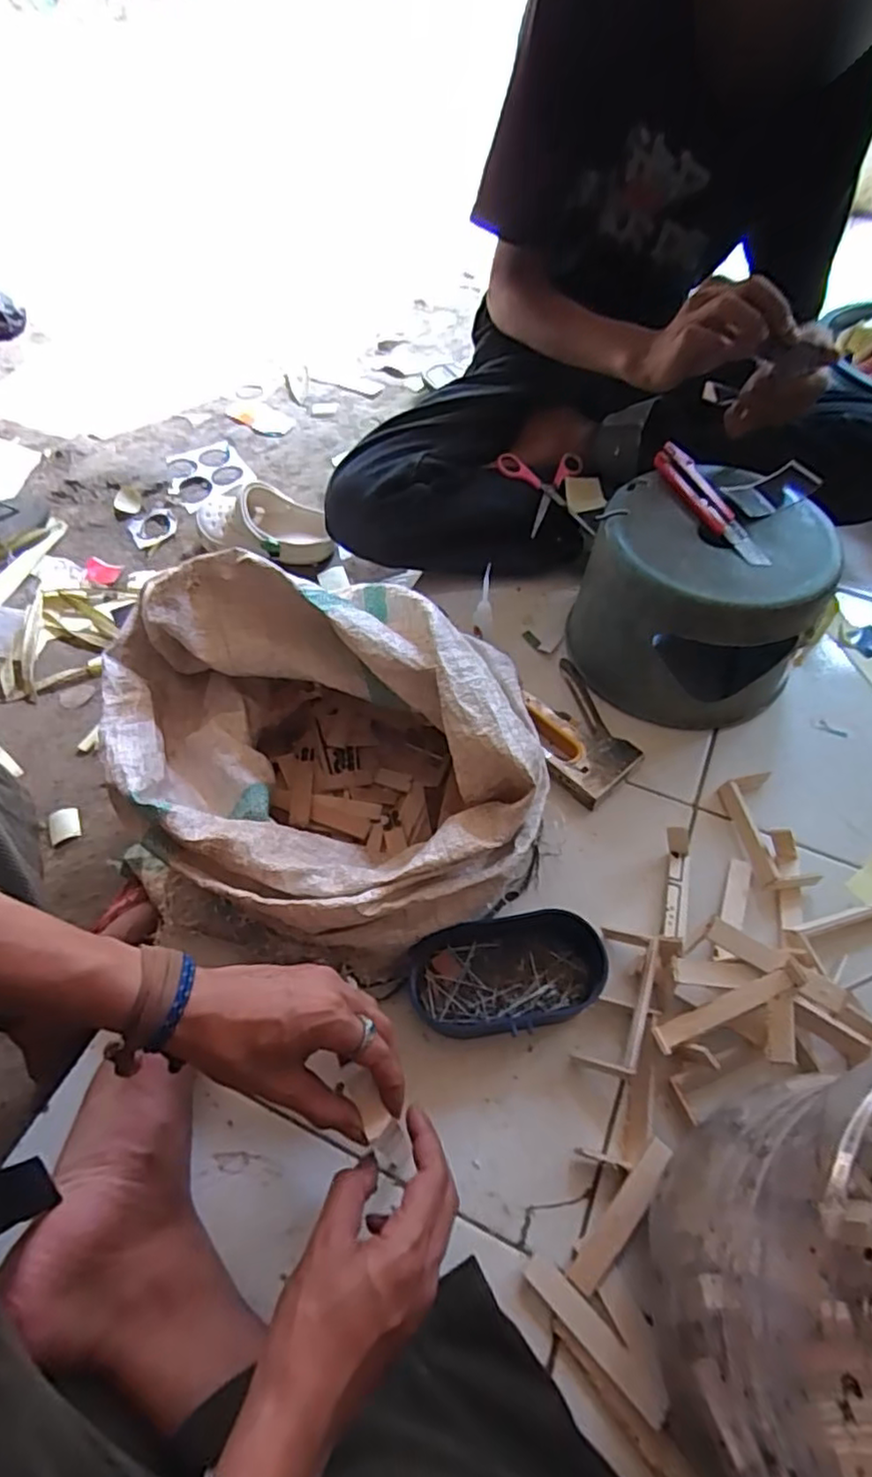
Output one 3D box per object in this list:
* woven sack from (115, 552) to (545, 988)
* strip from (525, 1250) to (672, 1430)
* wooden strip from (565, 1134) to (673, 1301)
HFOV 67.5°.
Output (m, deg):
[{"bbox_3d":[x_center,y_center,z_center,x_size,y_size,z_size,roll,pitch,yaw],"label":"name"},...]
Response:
[{"bbox_3d":[-0.127,-0.001,0.577,0.275,0.192,0.411,-29,60,-20],"label":"woven sack"},{"bbox_3d":[0.101,0.380,0.416,0.102,0.011,0.019,39,63,23],"label":"strip"},{"bbox_3d":[0.129,0.328,0.450,0.018,0.010,0.106,36,73,21],"label":"wooden strip"}]

